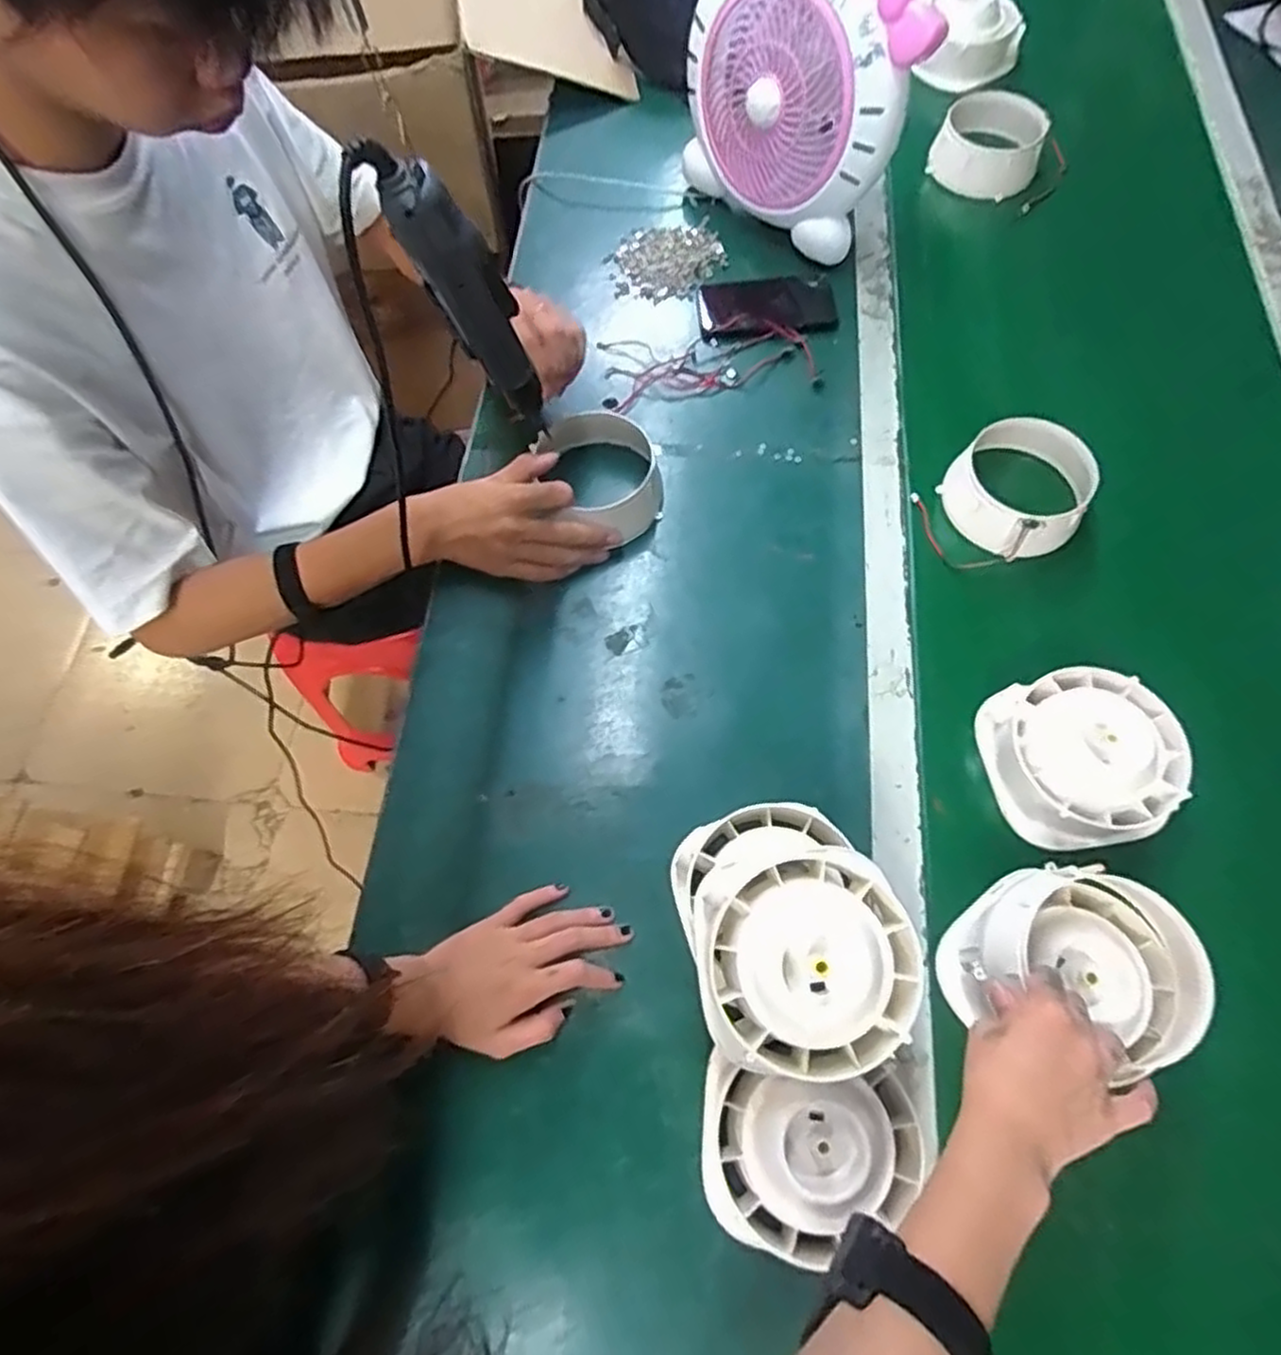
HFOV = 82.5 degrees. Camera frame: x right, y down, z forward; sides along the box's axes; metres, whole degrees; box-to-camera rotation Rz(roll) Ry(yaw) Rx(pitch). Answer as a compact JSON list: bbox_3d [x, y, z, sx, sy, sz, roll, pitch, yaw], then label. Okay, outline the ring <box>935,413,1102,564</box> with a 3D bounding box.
[{"bbox_3d":[0.346,-0.176,0.669,0.122,0.058,0.105,33,72,16],"label":"ring"}]

